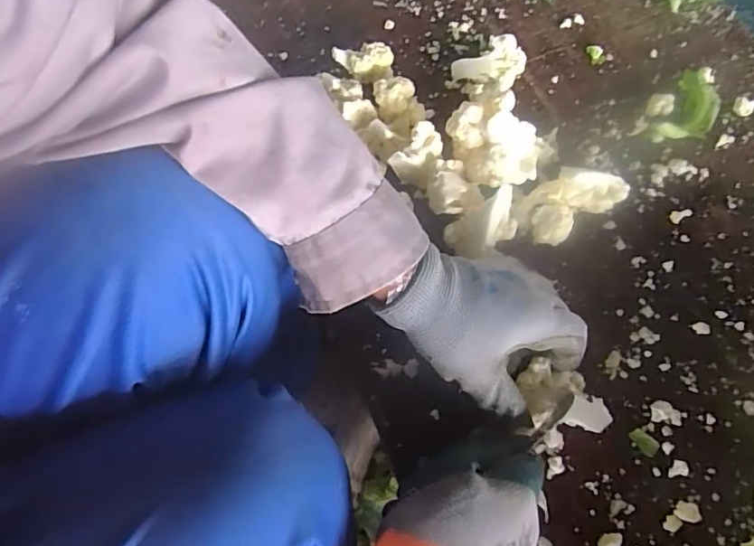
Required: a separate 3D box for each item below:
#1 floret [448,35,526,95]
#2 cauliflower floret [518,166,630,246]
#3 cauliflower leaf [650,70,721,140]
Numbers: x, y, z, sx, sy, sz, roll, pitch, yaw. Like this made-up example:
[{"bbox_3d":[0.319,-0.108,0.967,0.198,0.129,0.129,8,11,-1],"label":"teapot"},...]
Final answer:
[{"bbox_3d":[0.104,-0.191,0.493,0.059,0.037,0.043,-12,66,-3],"label":"floret"},{"bbox_3d":[0.157,-0.059,0.433,0.081,0.037,0.044,-31,69,-11],"label":"cauliflower floret"},{"bbox_3d":[0.283,-0.150,0.473,0.042,0.020,0.079,33,71,15],"label":"cauliflower leaf"}]

